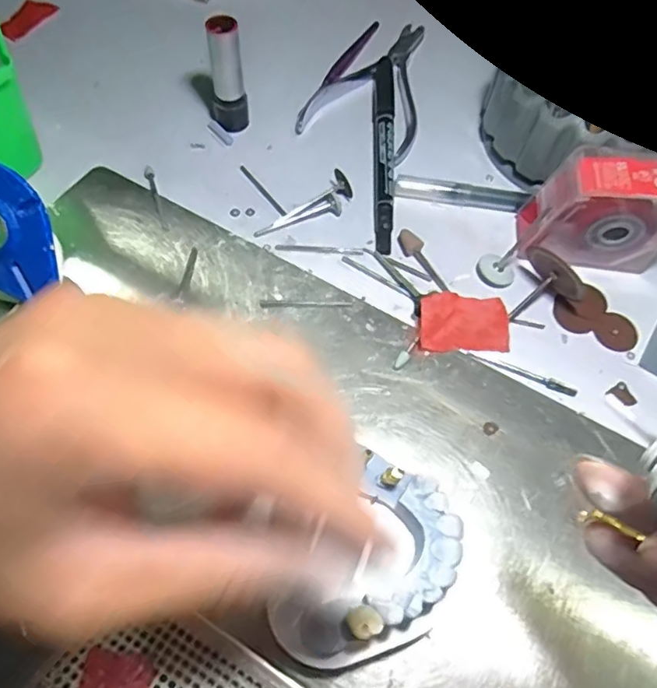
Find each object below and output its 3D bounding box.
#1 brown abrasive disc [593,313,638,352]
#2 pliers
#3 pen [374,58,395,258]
[{"bbox_3d":[0.138,-0.005,0.275,0.018,0.004,0.019,1,63,-1],"label":"brown abrasive disc"},{"bbox_3d":[0.032,-0.156,0.344,0.066,0.006,0.120,22,63,9],"label":"pliers"},{"bbox_3d":[0.031,-0.109,0.318,0.012,0.009,0.136,3,62,-1],"label":"pen"}]

